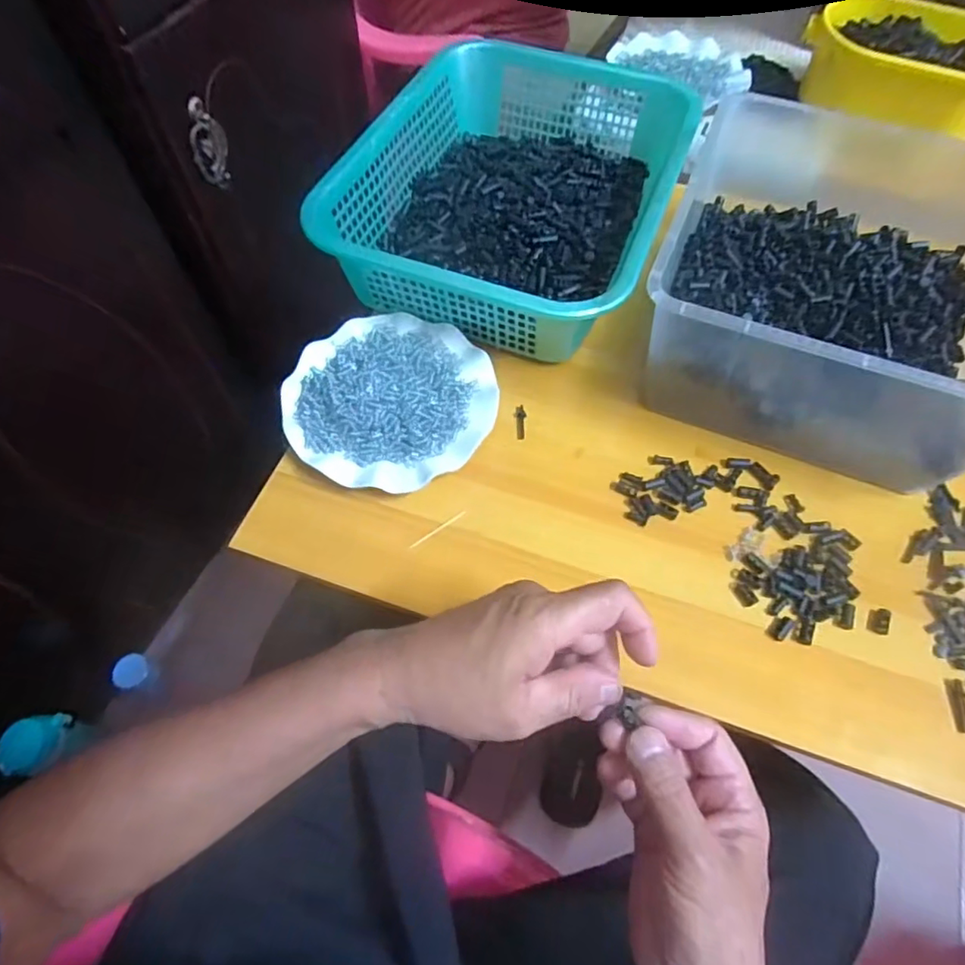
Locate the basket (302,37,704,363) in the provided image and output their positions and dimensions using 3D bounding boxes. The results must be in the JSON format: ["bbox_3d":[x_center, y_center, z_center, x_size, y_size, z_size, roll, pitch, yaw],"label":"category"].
[{"bbox_3d":[0.039,-0.312,0.595,0.298,0.080,0.385,19,62,9],"label":"basket"}]

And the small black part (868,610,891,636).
[{"bbox_3d":[0.298,0.104,0.429,0.015,0.005,0.020,24,63,12],"label":"small black part"}]

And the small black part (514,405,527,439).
[{"bbox_3d":[0.034,-0.054,0.514,0.010,0.004,0.034,4,61,1],"label":"small black part"}]

